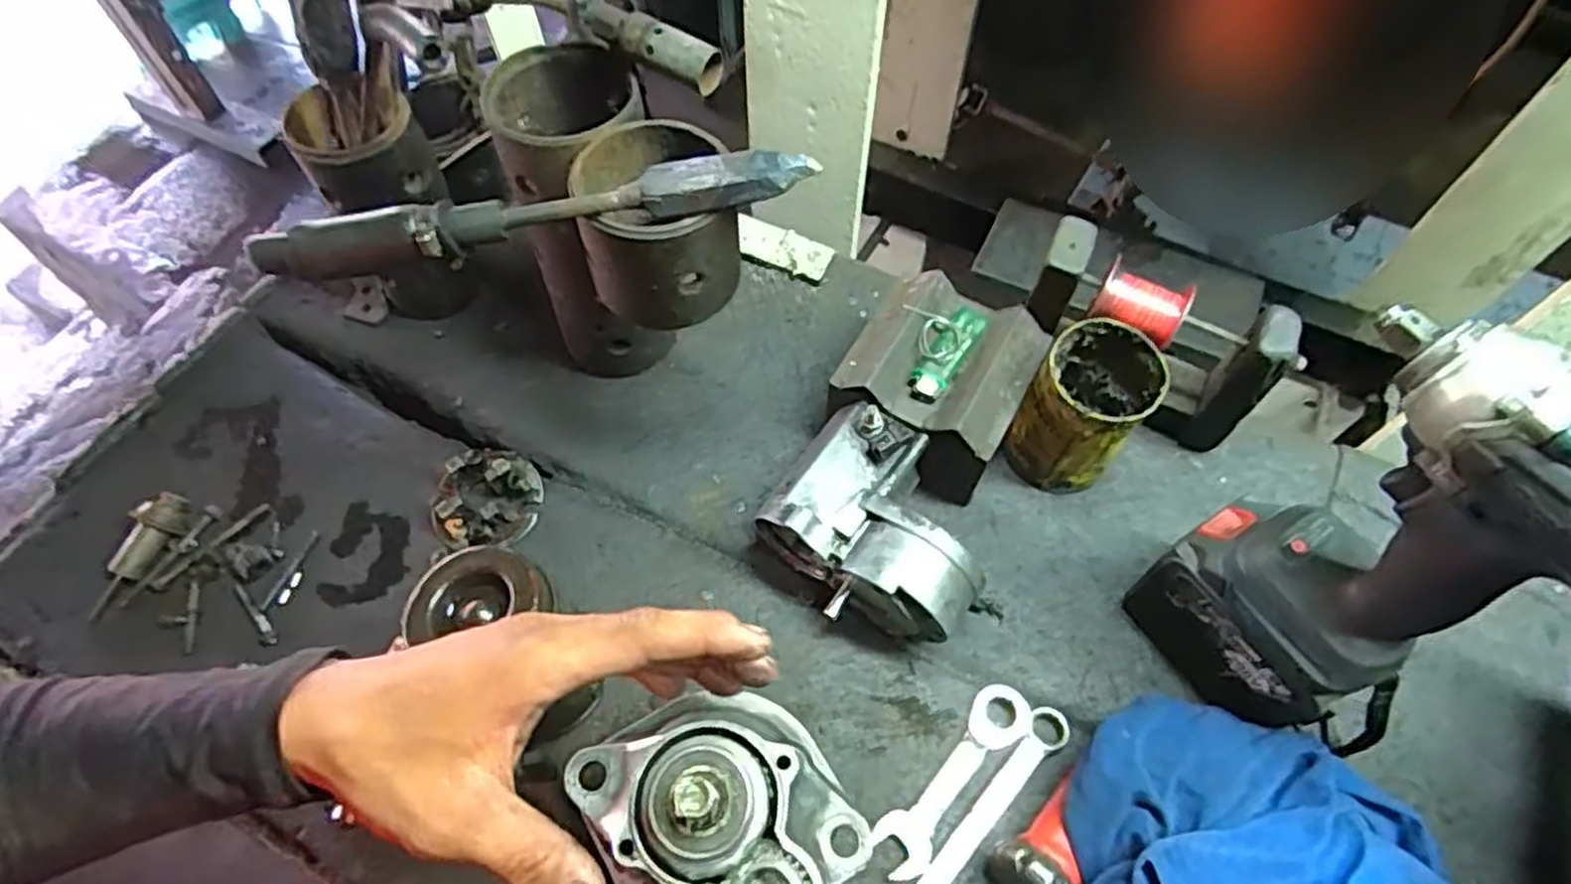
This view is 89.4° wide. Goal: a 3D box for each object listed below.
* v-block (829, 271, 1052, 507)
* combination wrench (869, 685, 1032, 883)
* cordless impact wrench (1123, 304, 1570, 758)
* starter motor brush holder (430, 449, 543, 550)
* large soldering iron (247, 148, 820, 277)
[{"bbox_3d":[0.105,-0.035,0.570,0.119,0.090,0.128,30,65,16],"label":"v-block"},{"bbox_3d":[0.102,0.202,0.480,0.035,0.010,0.130,39,67,20],"label":"combination wrench"},{"bbox_3d":[0.285,0.067,0.393,0.079,0.283,0.150,-23,63,-13],"label":"cordless impact wrench"},{"bbox_3d":[-0.219,0.040,0.568,0.078,0.029,0.064,-20,63,-7],"label":"starter motor brush holder"},{"bbox_3d":[-0.128,-0.112,0.400,0.283,0.028,0.027,-7,60,-4],"label":"large soldering iron"}]

